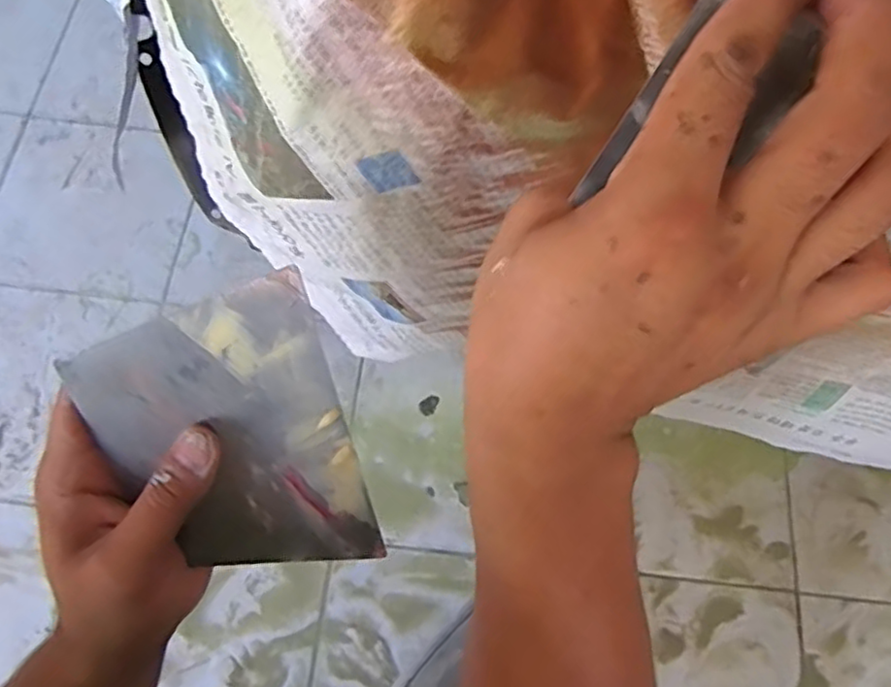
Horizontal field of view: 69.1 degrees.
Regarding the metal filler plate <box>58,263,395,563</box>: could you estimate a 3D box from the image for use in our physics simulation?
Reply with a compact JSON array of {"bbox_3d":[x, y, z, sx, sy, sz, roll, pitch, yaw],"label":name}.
[{"bbox_3d":[-0.087,0.044,0.267,0.095,0.134,0.005,-12,28,2],"label":"metal filler plate"}]

